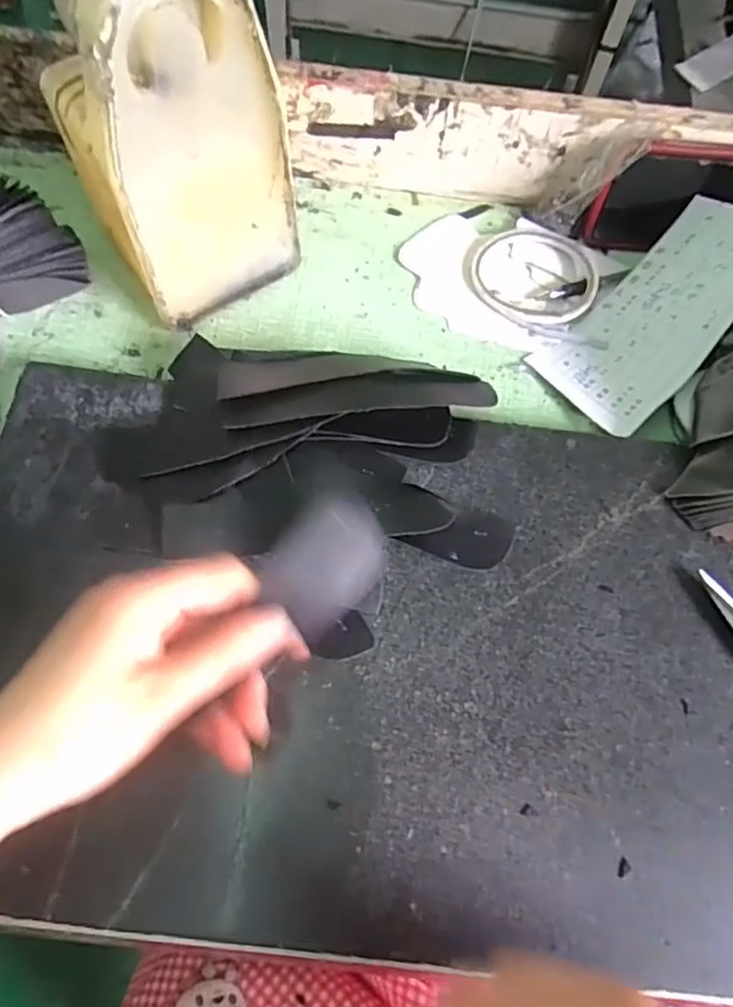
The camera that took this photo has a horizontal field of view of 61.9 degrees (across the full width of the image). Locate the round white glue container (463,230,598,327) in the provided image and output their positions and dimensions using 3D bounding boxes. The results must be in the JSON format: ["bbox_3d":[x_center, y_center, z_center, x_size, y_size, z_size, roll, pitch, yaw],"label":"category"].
[{"bbox_3d":[0.123,-0.172,0.461,0.098,0.015,0.081,32,75,7],"label":"round white glue container"}]

